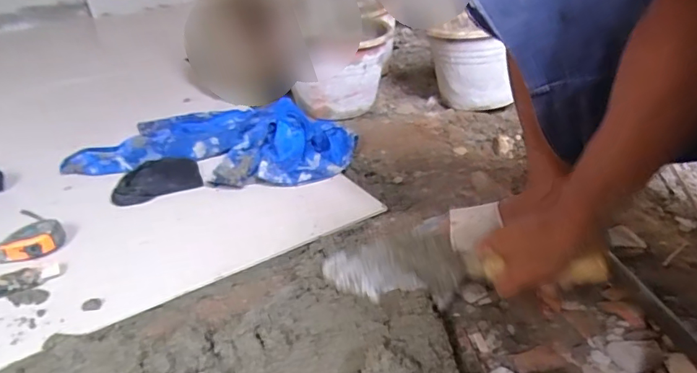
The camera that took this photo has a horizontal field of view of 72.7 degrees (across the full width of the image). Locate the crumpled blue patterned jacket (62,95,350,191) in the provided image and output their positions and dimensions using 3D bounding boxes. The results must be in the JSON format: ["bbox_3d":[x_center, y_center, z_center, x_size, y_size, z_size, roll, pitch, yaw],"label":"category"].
[{"bbox_3d":[-0.250,-0.115,0.979,0.533,0.096,0.337,5,31,14],"label":"crumpled blue patterned jacket"}]

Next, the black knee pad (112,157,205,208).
[{"bbox_3d":[-0.355,-0.015,0.873,0.155,0.041,0.110,-15,32,-19],"label":"black knee pad"}]

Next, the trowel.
[{"bbox_3d":[0.116,0.096,0.535,0.306,0.069,0.068,-5,26,29],"label":"trowel"}]

